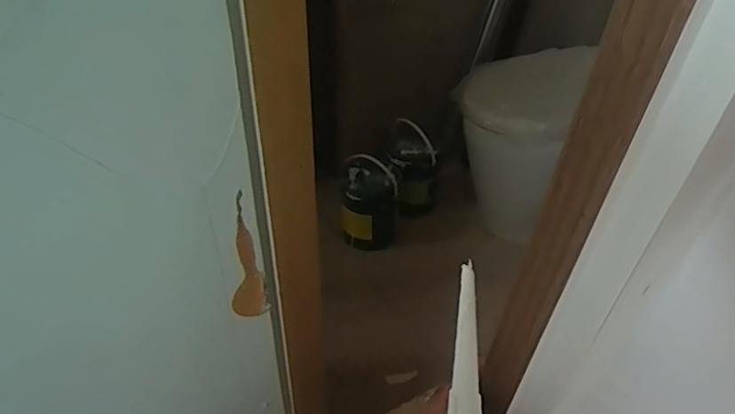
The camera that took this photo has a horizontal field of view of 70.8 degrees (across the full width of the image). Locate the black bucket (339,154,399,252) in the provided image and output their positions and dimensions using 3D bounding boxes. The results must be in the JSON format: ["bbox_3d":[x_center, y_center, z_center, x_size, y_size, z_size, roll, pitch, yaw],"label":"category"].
[{"bbox_3d":[0.007,-0.003,1.463,0.150,0.227,0.150,0,37,0],"label":"black bucket"}]

